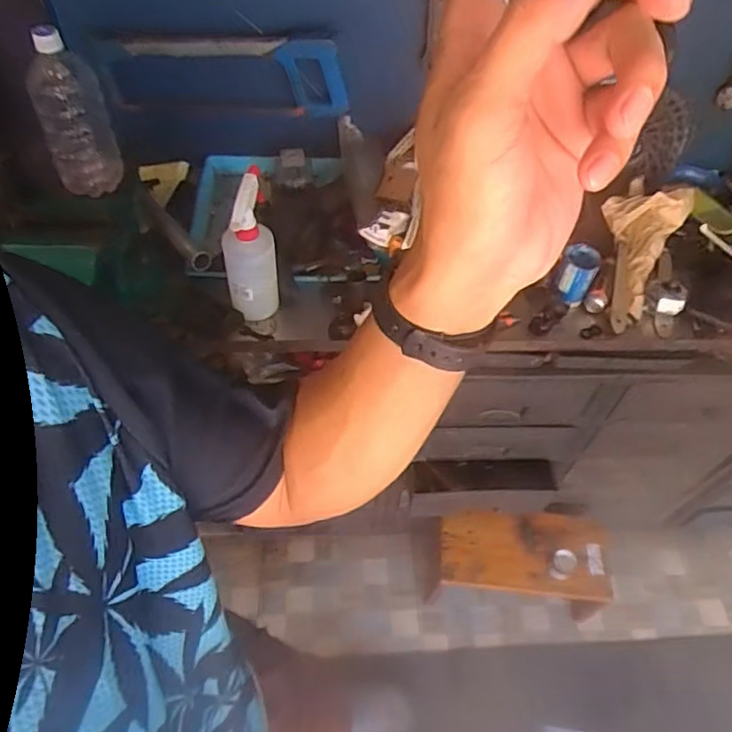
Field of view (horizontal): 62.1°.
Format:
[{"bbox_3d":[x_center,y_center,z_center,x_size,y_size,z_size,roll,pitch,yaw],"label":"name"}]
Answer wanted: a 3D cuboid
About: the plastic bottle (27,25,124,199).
[{"bbox_3d":[-0.379,-0.316,0.794,0.095,0.213,0.086,-20,59,-17],"label":"plastic bottle"}]

